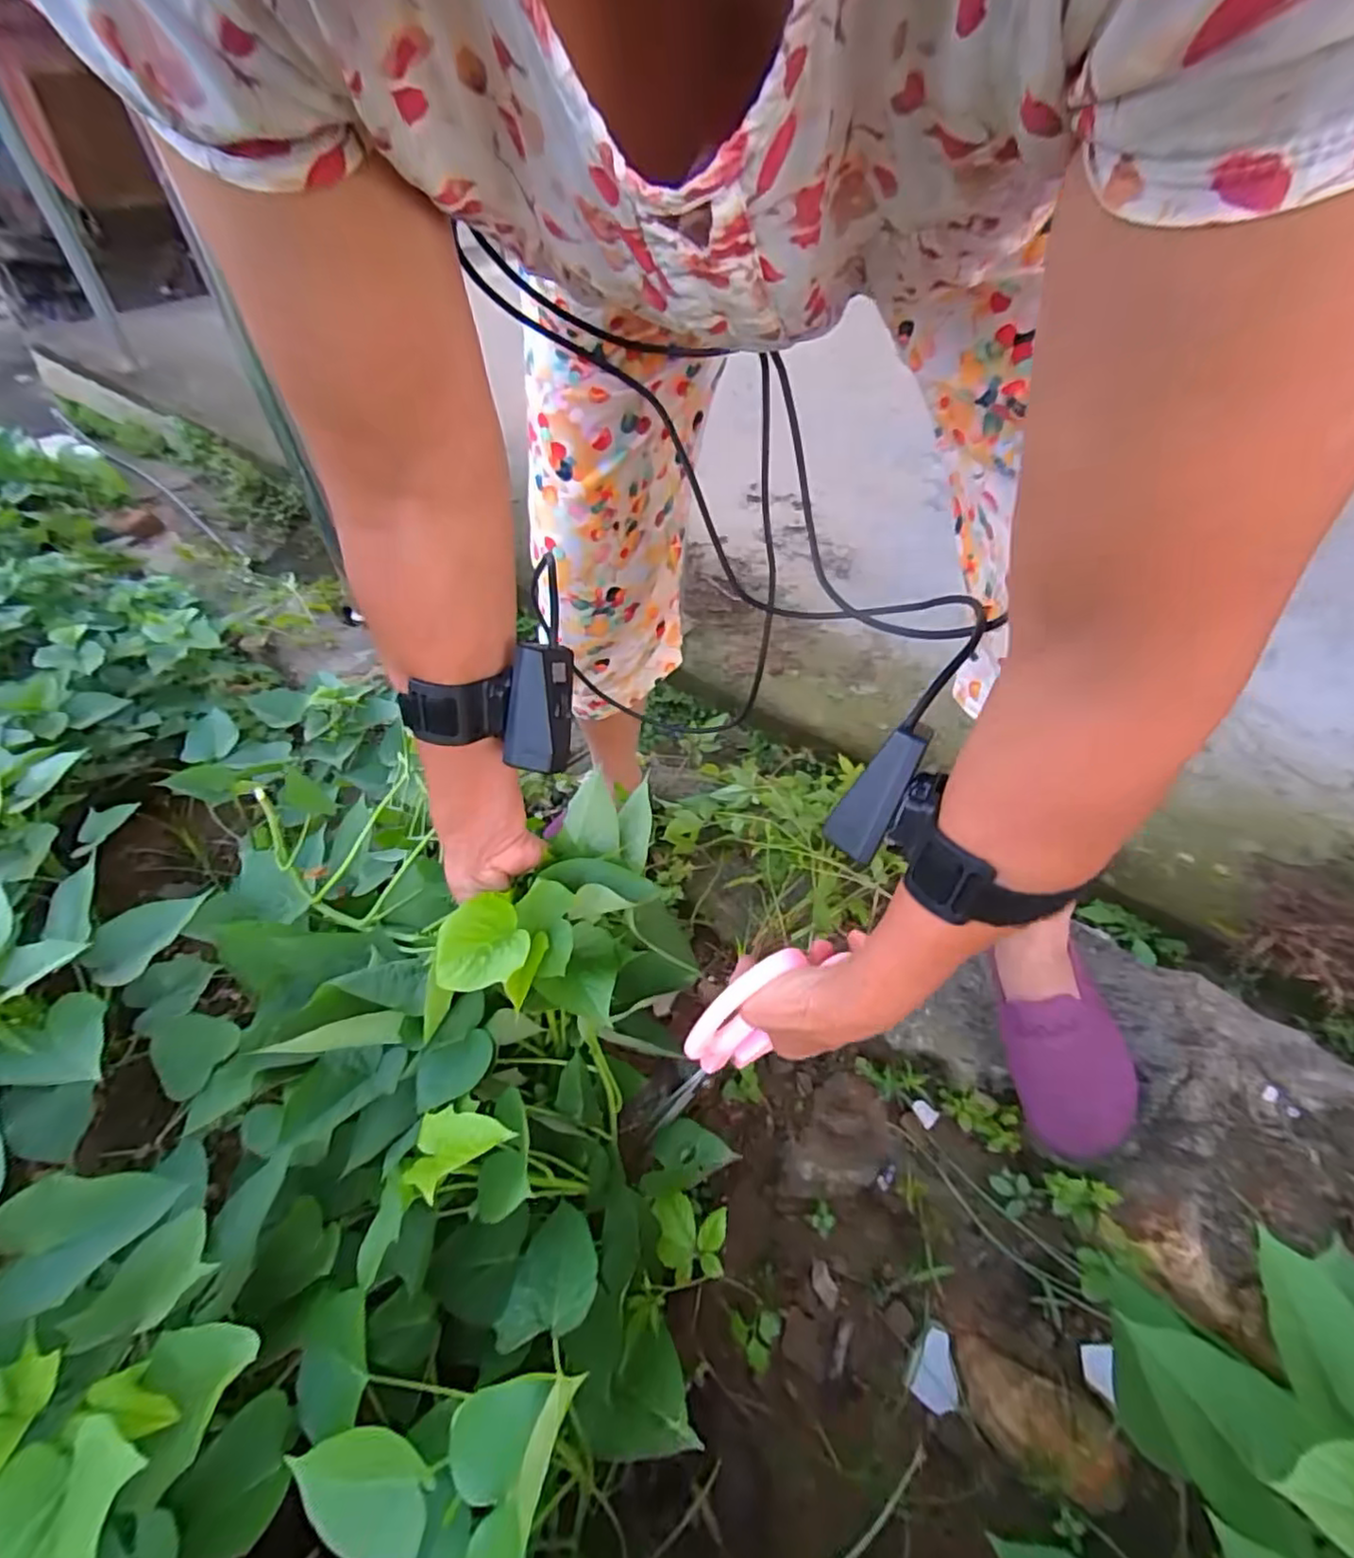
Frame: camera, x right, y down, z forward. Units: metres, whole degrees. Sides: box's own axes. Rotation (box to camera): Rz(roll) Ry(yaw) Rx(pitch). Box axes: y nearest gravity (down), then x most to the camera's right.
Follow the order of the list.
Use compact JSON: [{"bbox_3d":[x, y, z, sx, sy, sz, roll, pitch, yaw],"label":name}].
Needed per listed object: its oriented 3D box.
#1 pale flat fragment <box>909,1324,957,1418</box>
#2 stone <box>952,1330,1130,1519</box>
[{"bbox_3d":[0.191,0.431,0.480,0.029,0.005,0.045,17,62,33],"label":"pale flat fragment"},{"bbox_3d":[0.247,0.446,0.458,0.105,0.039,0.056,12,49,27],"label":"stone"}]

